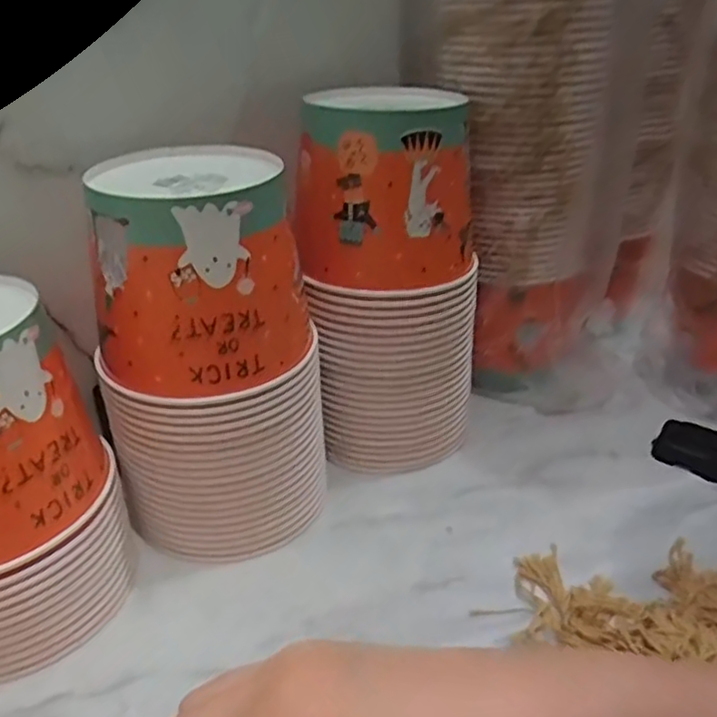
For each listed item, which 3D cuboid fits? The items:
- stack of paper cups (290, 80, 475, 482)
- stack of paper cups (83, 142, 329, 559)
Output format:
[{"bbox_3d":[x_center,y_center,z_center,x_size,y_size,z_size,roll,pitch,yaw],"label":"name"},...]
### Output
[{"bbox_3d":[0.028,-0.056,0.580,0.140,0.303,0.134,8,30,16],"label":"stack of paper cups"},{"bbox_3d":[-0.104,0.005,0.499,0.133,0.278,0.128,10,31,19],"label":"stack of paper cups"}]

